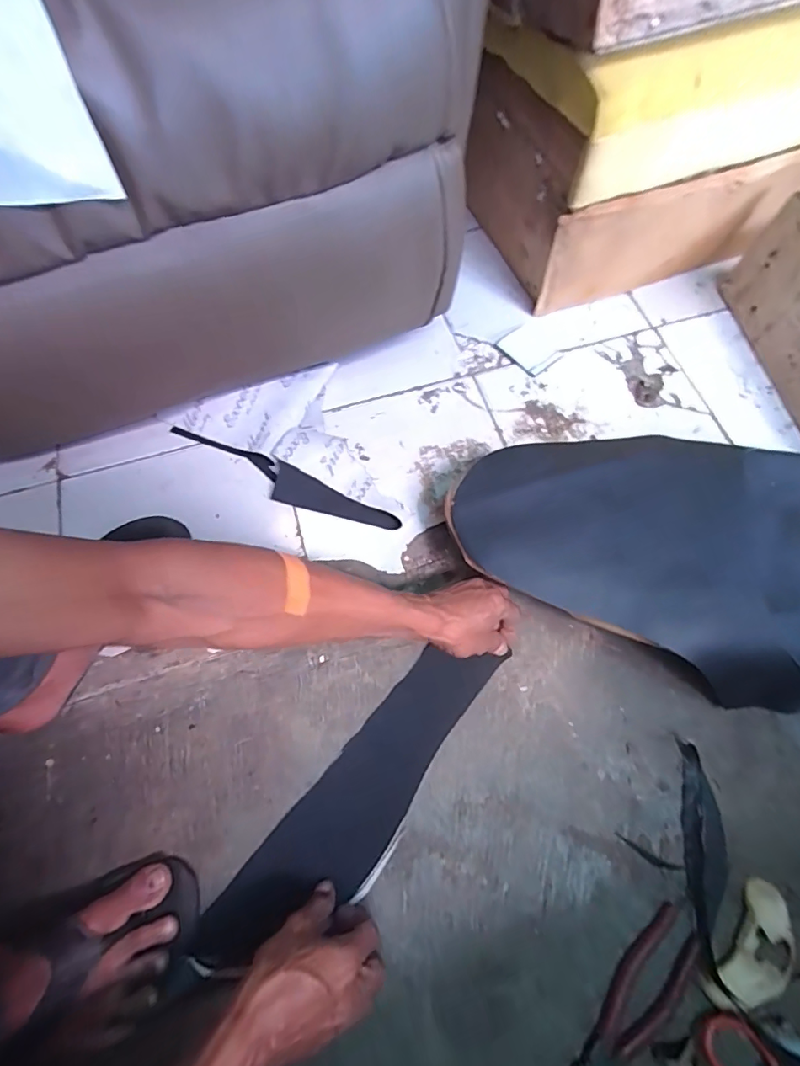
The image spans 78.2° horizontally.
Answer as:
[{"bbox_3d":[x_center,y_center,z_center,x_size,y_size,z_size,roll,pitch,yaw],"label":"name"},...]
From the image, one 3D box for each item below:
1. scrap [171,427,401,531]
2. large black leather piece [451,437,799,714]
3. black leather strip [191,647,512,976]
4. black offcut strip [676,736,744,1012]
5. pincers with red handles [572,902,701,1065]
[{"bbox_3d":[-0.164,-0.069,0.653,0.343,0.025,0.042,23,69,11],"label":"scrap"},{"bbox_3d":[0.368,0.038,0.519,0.620,0.102,0.258,13,67,5],"label":"large black leather piece"},{"bbox_3d":[-0.038,0.273,0.509,0.096,0.013,0.377,37,71,19],"label":"black leather strip"},{"bbox_3d":[0.302,0.321,0.483,0.037,0.013,0.207,7,67,4],"label":"black offcut strip"},{"bbox_3d":[0.203,0.432,0.437,0.049,0.010,0.191,40,73,17],"label":"pincers with red handles"}]

